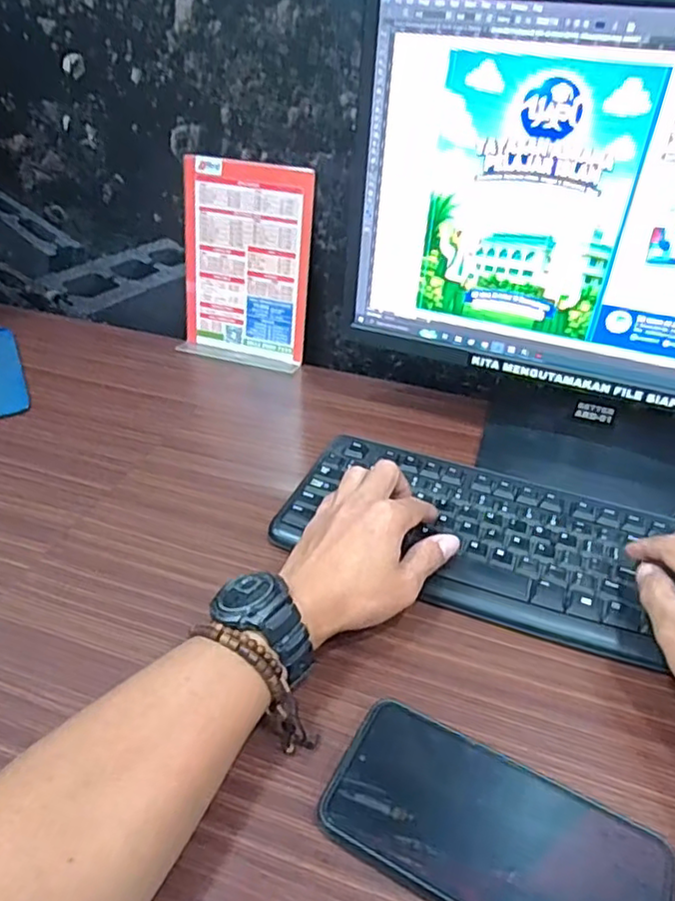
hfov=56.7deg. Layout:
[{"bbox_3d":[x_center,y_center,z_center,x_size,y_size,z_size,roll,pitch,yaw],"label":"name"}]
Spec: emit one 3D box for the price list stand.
[{"bbox_3d":[-0.105,-0.207,0.704,0.147,0.207,0.045,14,37,16],"label":"price list stand"}]

